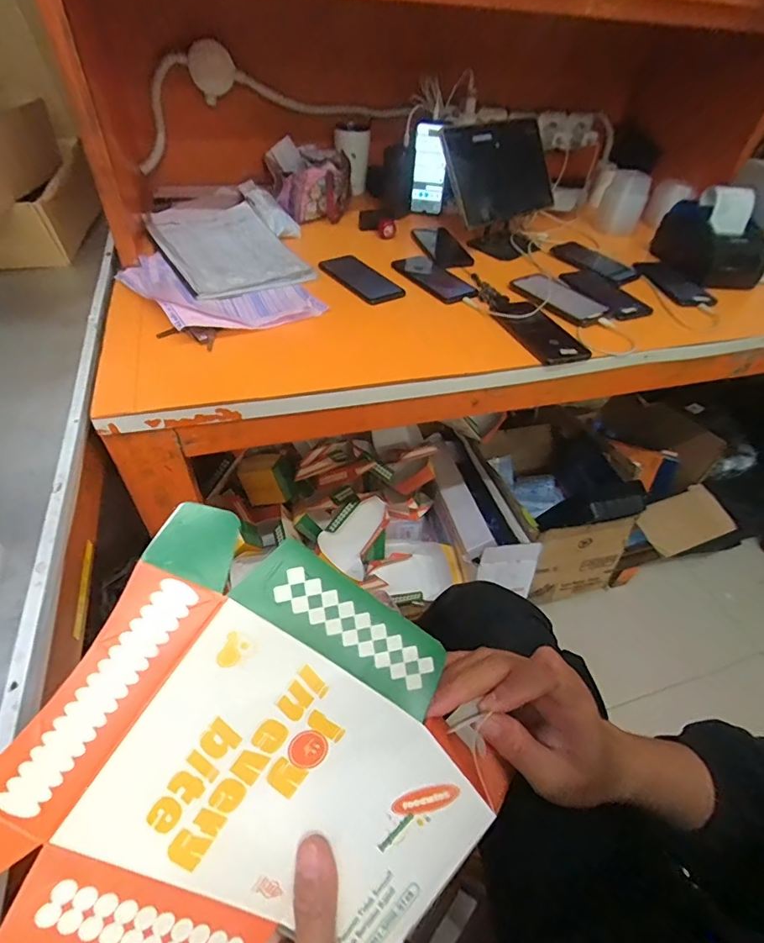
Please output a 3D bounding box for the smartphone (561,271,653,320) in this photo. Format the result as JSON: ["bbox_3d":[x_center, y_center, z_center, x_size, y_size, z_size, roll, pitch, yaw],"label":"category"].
[{"bbox_3d":[0.382,-0.315,0.815,0.090,0.007,0.175,-15,49,-17],"label":"smartphone"}]

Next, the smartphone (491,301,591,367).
[{"bbox_3d":[0.237,-0.217,0.712,0.086,0.015,0.177,-11,48,-14],"label":"smartphone"}]

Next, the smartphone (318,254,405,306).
[{"bbox_3d":[-0.035,-0.331,0.811,0.077,0.015,0.164,-33,60,-23],"label":"smartphone"}]

